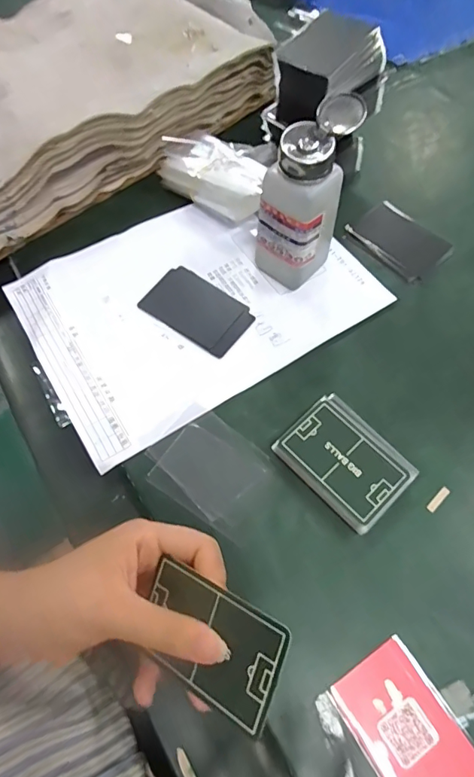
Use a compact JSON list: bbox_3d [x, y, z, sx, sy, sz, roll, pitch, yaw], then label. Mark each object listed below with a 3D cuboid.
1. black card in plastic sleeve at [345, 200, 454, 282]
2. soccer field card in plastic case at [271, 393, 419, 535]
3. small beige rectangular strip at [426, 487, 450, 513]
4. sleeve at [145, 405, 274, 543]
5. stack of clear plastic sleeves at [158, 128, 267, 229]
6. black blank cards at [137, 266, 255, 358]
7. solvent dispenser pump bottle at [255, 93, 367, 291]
[{"bbox_3d":[0.161,-0.147,0.457,0.063,0.004,0.089,-37,69,-13],"label":"black card in plastic sleeve"},{"bbox_3d":[0.082,0.052,0.345,0.071,0.014,0.088,-39,69,-19],"label":"soccer field card in plastic case"},{"bbox_3d":[0.149,0.082,0.340,0.023,0.004,0.006,-40,69,-19],"label":"small beige rectangular strip"},{"bbox_3d":[-0.021,0.059,0.352,0.089,0.005,0.069,36,67,17],"label":"sleeve"},{"bbox_3d":[-0.024,-0.217,0.472,0.124,0.044,0.063,35,67,17],"label":"stack of clear plastic sleeves"},{"bbox_3d":[-0.035,-0.072,0.420,0.097,0.004,0.061,34,67,17],"label":"black blank cards"},{"bbox_3d":[0.054,-0.153,0.382,0.058,0.139,0.066,22,64,11],"label":"solvent dispenser pump bottle"}]

